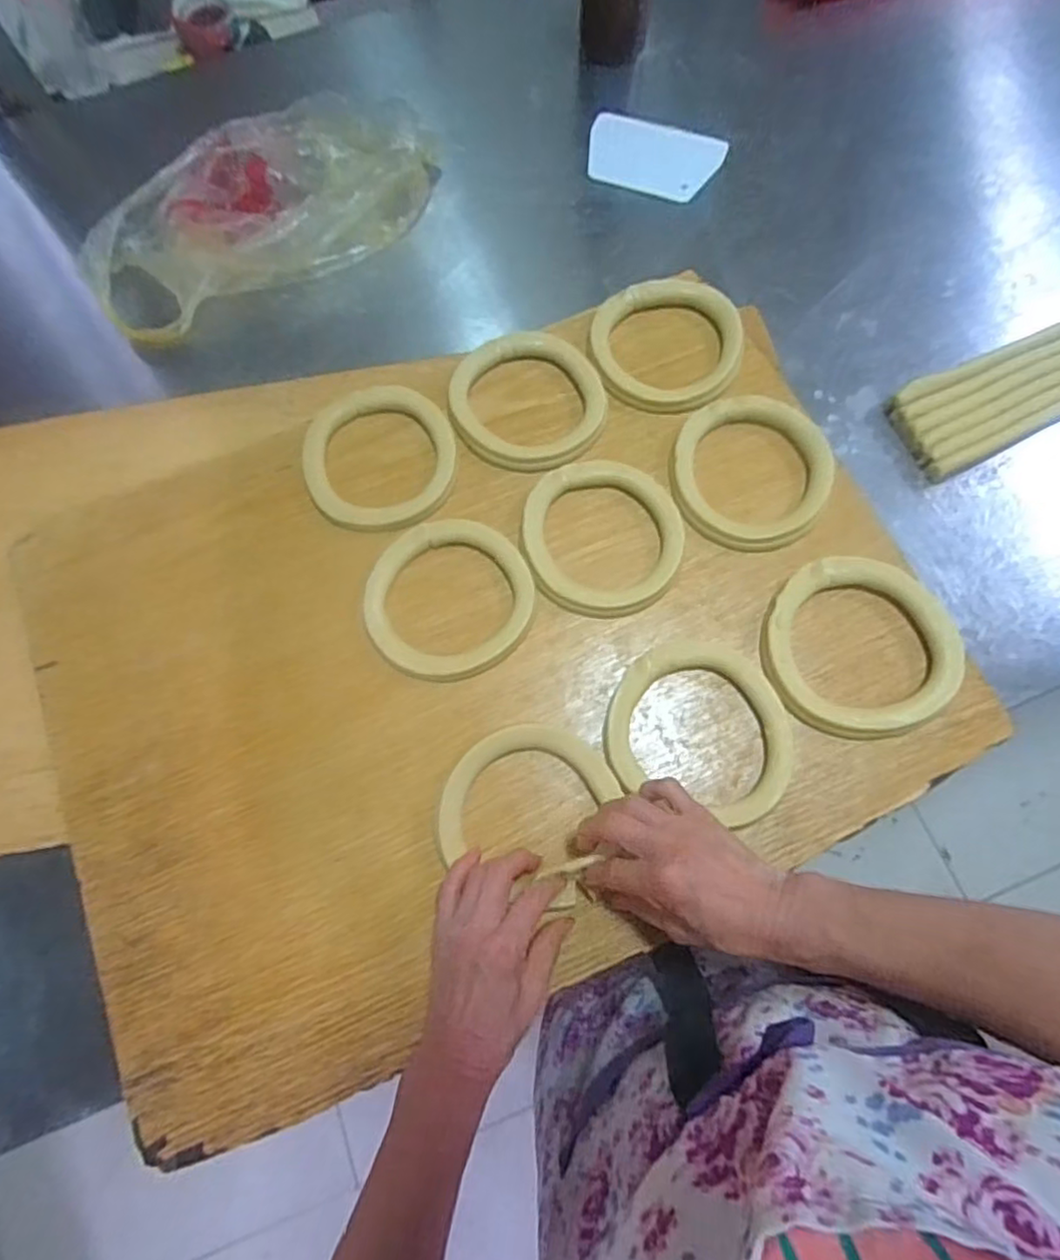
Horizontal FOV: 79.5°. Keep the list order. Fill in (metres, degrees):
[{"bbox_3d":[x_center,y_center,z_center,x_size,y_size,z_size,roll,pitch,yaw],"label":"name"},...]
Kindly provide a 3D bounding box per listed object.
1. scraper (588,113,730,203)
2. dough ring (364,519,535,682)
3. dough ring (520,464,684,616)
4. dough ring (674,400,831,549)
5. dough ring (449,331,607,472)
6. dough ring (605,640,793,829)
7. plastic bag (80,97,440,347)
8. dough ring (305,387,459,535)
[{"bbox_3d":[0.133,-0.526,0.710,0.148,0.004,0.098,22,78,9],"label":"scraper"},{"bbox_3d":[-0.069,-0.028,0.551,0.142,0.010,0.141,-1,71,2],"label":"dough ring"},{"bbox_3d":[0.063,-0.082,0.560,0.137,0.015,0.138,-1,71,2],"label":"dough ring"},{"bbox_3d":[0.196,-0.142,0.568,0.139,0.016,0.140,-1,71,2],"label":"dough ring"},{"bbox_3d":[-0.002,-0.221,0.608,0.146,0.019,0.138,-1,71,2],"label":"dough ring"},{"bbox_3d":[0.136,0.075,0.509,0.142,0.011,0.132,-1,71,2],"label":"dough ring"},{"bbox_3d":[-0.292,-0.444,0.669,0.371,0.065,0.200,-34,74,-9],"label":"plastic bag"},{"bbox_3d":[-0.140,-0.162,0.597,0.137,0.014,0.149,-1,71,2],"label":"dough ring"}]

